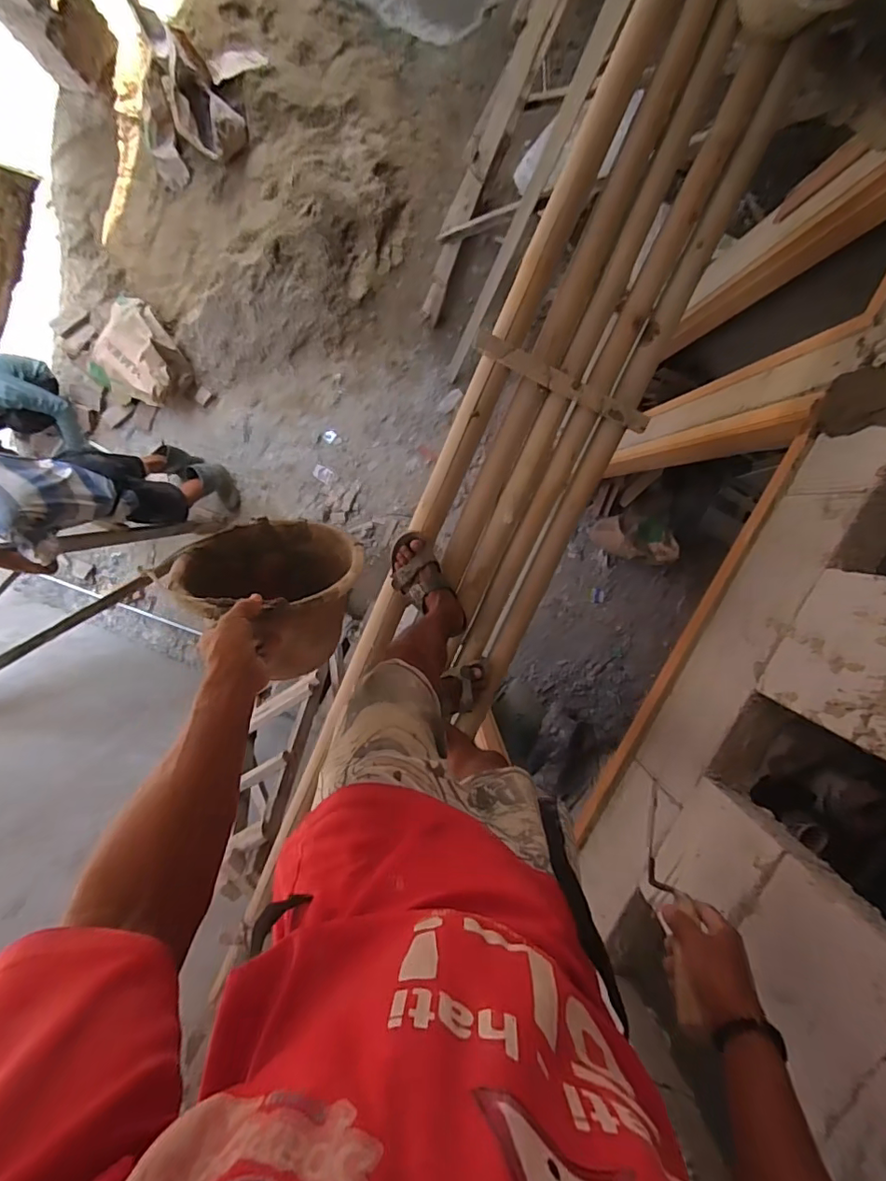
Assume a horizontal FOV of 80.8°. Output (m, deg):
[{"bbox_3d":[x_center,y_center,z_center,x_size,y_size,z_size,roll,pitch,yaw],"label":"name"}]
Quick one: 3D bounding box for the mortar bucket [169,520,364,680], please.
[{"bbox_3d":[-0.244,0.029,0.759,0.243,0.244,0.190,-15,126,-27],"label":"mortar bucket"}]

